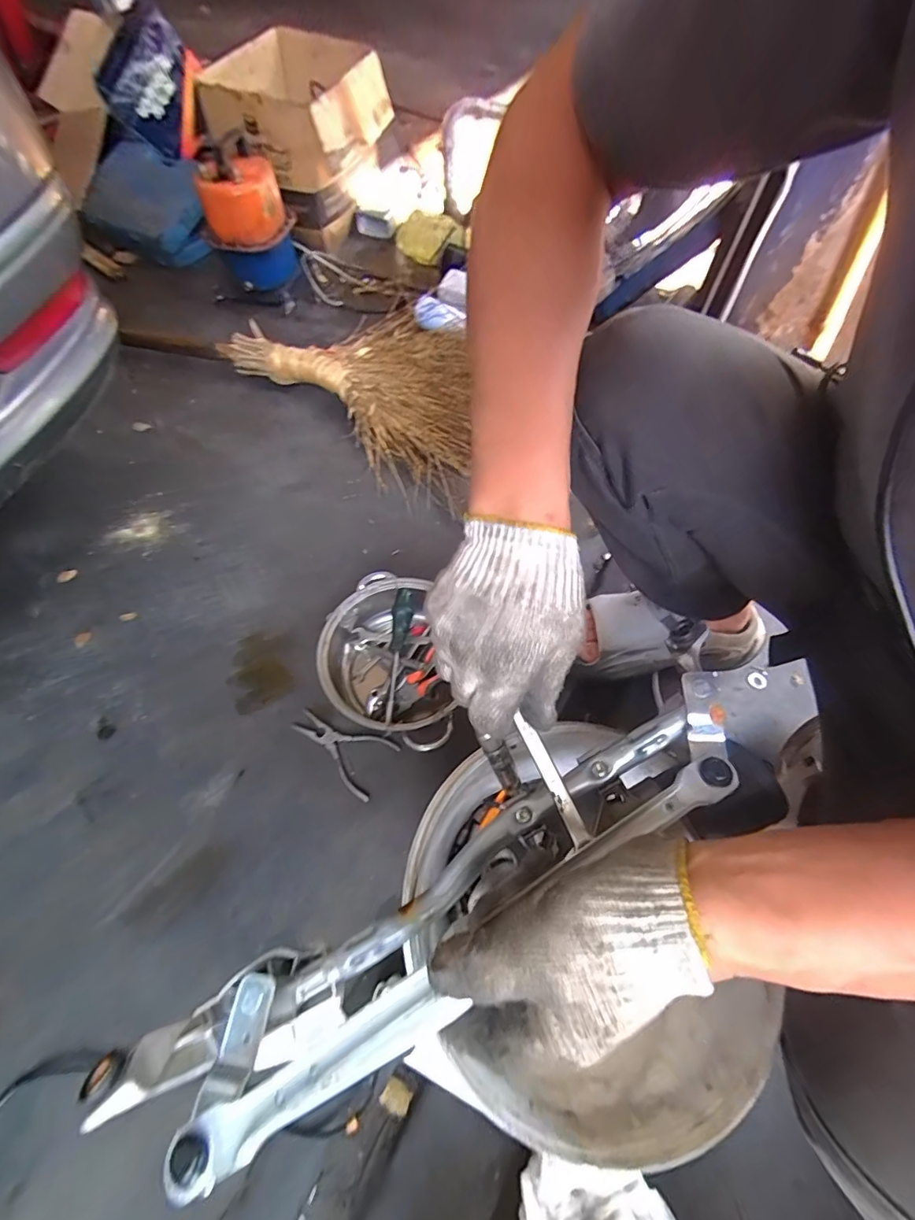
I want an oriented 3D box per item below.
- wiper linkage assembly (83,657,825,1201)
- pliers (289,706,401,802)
[{"bbox_3d":[0.006,0.178,0.292,0.437,0.087,0.072,-31,66,-7],"label":"wiper linkage assembly"},{"bbox_3d":[-0.160,0.185,0.645,0.139,0.008,0.078,27,65,15],"label":"pliers"}]

